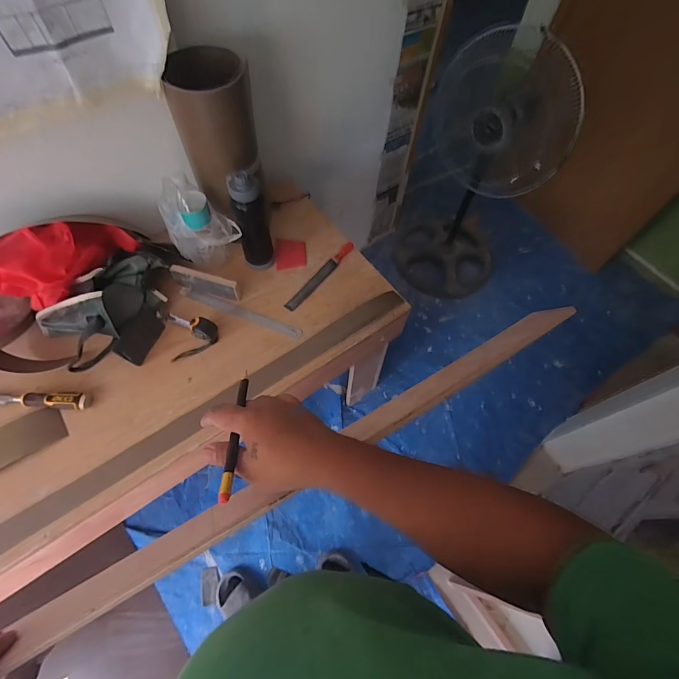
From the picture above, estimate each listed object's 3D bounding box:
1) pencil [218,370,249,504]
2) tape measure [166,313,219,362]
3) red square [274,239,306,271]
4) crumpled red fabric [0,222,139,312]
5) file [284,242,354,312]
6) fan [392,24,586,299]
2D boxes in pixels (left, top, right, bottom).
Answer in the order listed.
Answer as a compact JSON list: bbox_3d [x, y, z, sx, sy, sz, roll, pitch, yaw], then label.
[{"bbox_3d":[-0.105,0.089,0.371,0.012,0.006,0.152,-2,40,-5],"label":"pencil"},{"bbox_3d":[-0.352,-0.030,0.864,0.117,0.050,0.125,-14,63,-11],"label":"tape measure"},{"bbox_3d":[-0.135,-0.237,1.015,0.084,0.008,0.101,-3,62,-6],"label":"red square"},{"bbox_3d":[-0.597,-0.174,0.801,0.273,0.107,0.117,-28,67,-18],"label":"crumpled red fabric"},{"bbox_3d":[-0.051,-0.177,0.989,0.030,0.020,0.268,35,65,14],"label":"file"},{"bbox_3d":[0.552,-0.684,1.494,0.478,0.907,0.512,18,62,6],"label":"fan"}]

